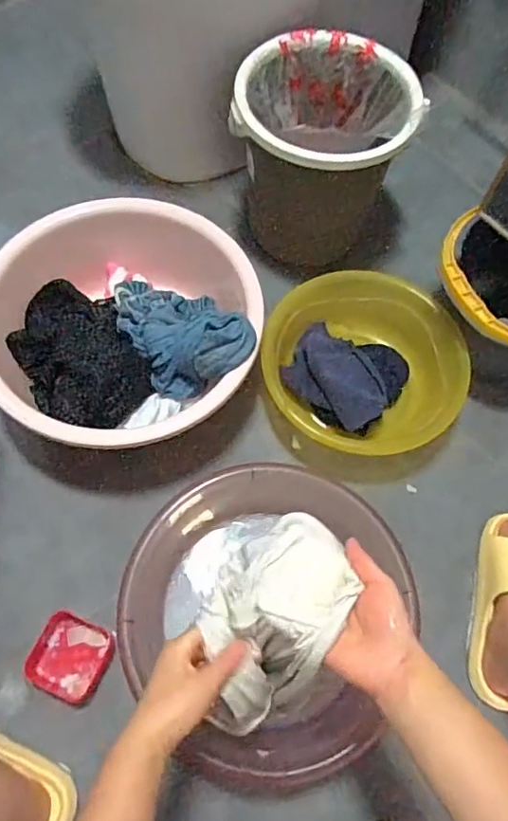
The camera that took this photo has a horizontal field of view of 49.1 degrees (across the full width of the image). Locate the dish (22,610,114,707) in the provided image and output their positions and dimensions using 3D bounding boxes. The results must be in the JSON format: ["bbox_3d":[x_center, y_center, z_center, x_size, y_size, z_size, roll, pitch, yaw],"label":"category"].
[{"bbox_3d":[-0.238,0.321,0.722,0.093,0.028,0.095,25,66,8],"label":"dish"}]

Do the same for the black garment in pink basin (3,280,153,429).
[{"bbox_3d":[-0.255,-0.081,0.804,0.160,0.066,0.237,-28,70,-15],"label":"black garment in pink basin"}]

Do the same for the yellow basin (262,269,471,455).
[{"bbox_3d":[0.164,-0.057,0.856,0.294,0.123,0.289,21,66,6],"label":"yellow basin"}]

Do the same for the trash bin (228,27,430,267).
[{"bbox_3d":[0.098,-0.394,0.900,0.257,0.288,0.219,8,65,1],"label":"trash bin"}]

